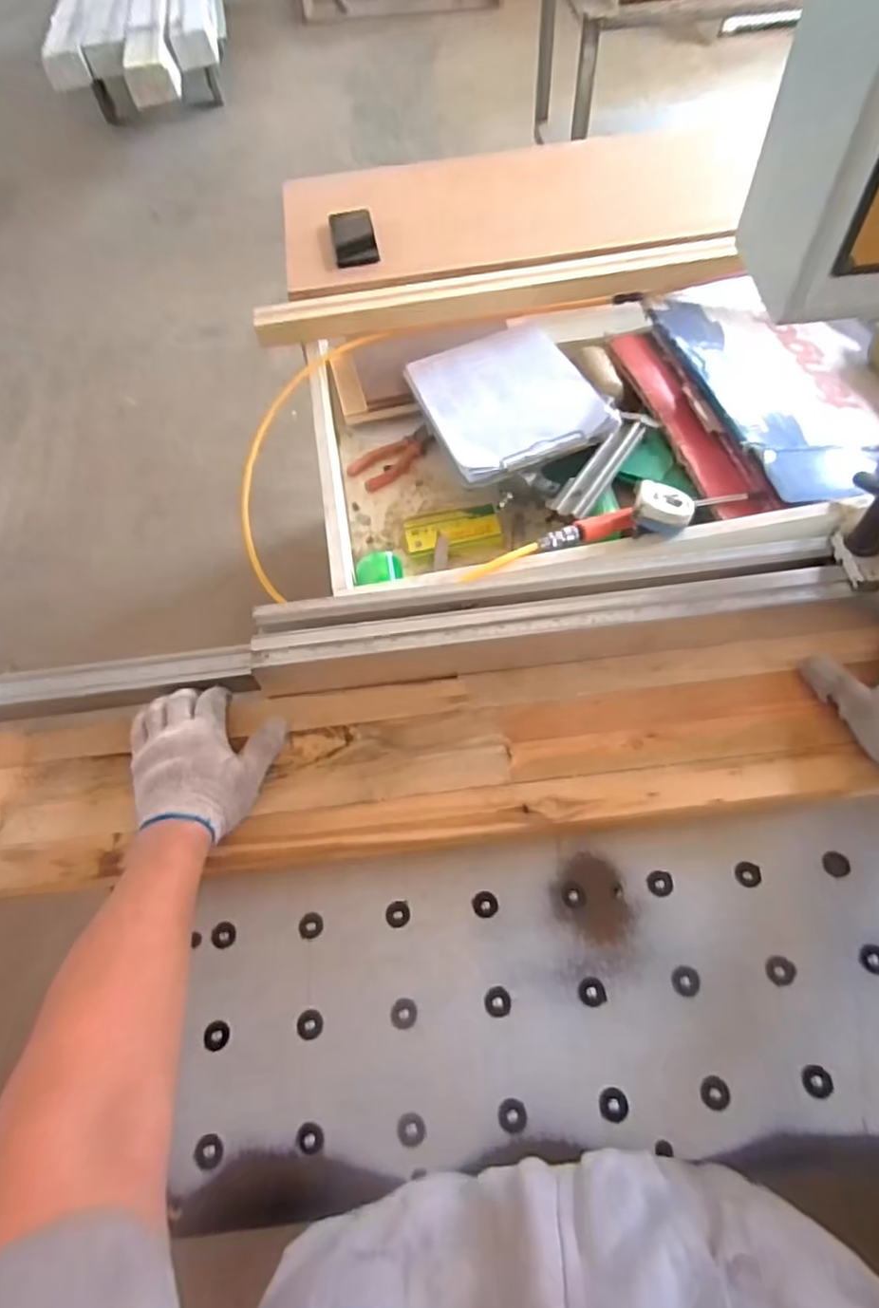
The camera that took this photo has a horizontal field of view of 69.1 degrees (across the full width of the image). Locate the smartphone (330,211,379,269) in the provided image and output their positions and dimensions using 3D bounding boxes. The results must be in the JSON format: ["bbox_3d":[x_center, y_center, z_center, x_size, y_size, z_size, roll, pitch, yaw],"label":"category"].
[{"bbox_3d":[-0.148,-0.720,1.107,0.074,0.005,0.141,-12,70,1],"label":"smartphone"}]

